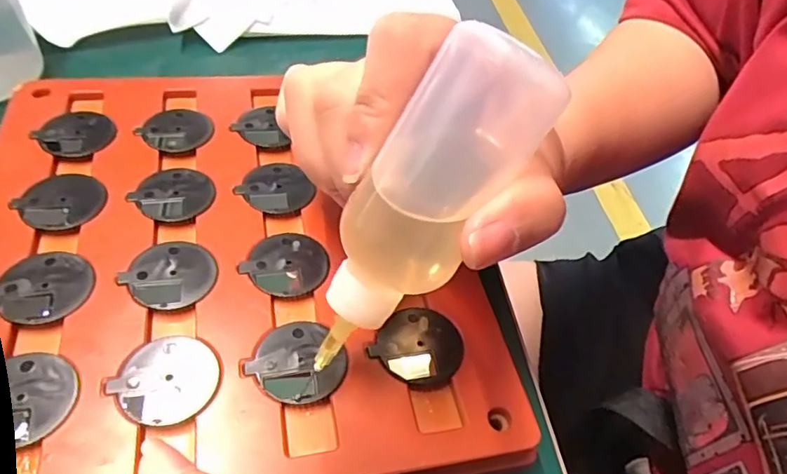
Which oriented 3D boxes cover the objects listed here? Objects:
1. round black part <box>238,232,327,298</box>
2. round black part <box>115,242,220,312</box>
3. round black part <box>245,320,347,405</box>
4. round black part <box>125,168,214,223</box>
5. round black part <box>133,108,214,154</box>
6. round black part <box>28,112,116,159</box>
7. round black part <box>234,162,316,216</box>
[{"bbox_3d":[-0.038,0.008,0.198,0.028,0.004,0.029,4,48,-4],"label":"round black part"},{"bbox_3d":[-0.077,0.013,0.190,0.027,0.005,0.028,4,48,-4],"label":"round black part"},{"bbox_3d":[-0.030,0.038,0.173,0.028,0.006,0.028,4,48,-4],"label":"round black part"},{"bbox_3d":[-0.086,-0.017,0.214,0.027,0.004,0.027,4,48,-4],"label":"round black part"},{"bbox_3d":[-0.093,-0.046,0.237,0.028,0.004,0.026,4,48,-4],"label":"round black part"},{"bbox_3d":[-0.132,-0.043,0.230,0.029,0.008,0.029,4,48,-4],"label":"round black part"},{"bbox_3d":[-0.048,-0.020,0.222,0.027,0.004,0.027,4,48,-4],"label":"round black part"}]

